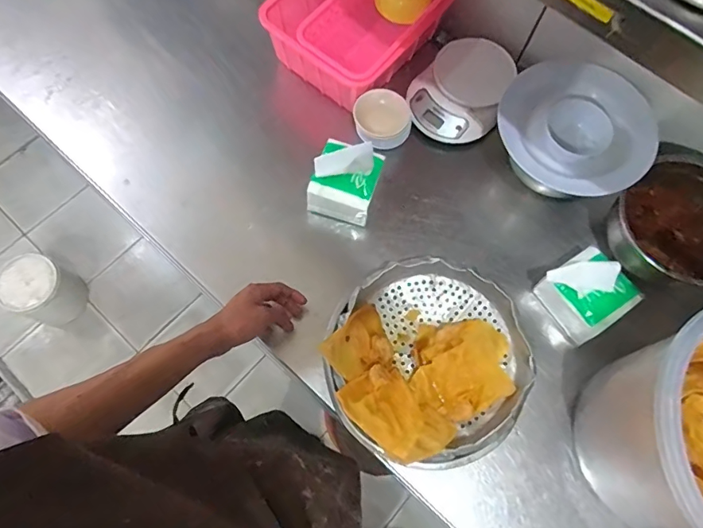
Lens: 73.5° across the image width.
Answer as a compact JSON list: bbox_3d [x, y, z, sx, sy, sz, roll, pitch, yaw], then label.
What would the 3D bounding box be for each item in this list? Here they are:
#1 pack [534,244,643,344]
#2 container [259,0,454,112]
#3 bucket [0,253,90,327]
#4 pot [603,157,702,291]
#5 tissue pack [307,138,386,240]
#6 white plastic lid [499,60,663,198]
[{"bbox_3d":[0.336,0.040,0.666,0.096,0.106,0.098,-32,74,-13],"label":"pack"},{"bbox_3d":[0.021,-0.420,0.804,0.223,0.116,0.291,36,72,10],"label":"container"},{"bbox_3d":[-0.957,0.090,1.476,0.168,0.207,0.173,1,70,-2],"label":"bucket"},{"bbox_3d":[0.473,-0.055,0.671,0.156,0.097,0.173,-13,72,-4],"label":"pot"},{"bbox_3d":[-0.011,-0.121,0.709,0.092,0.112,0.113,20,70,5],"label":"tissue pack"},{"bbox_3d":[0.332,-0.205,0.688,0.216,0.043,0.194,35,72,10],"label":"white plastic lid"}]

